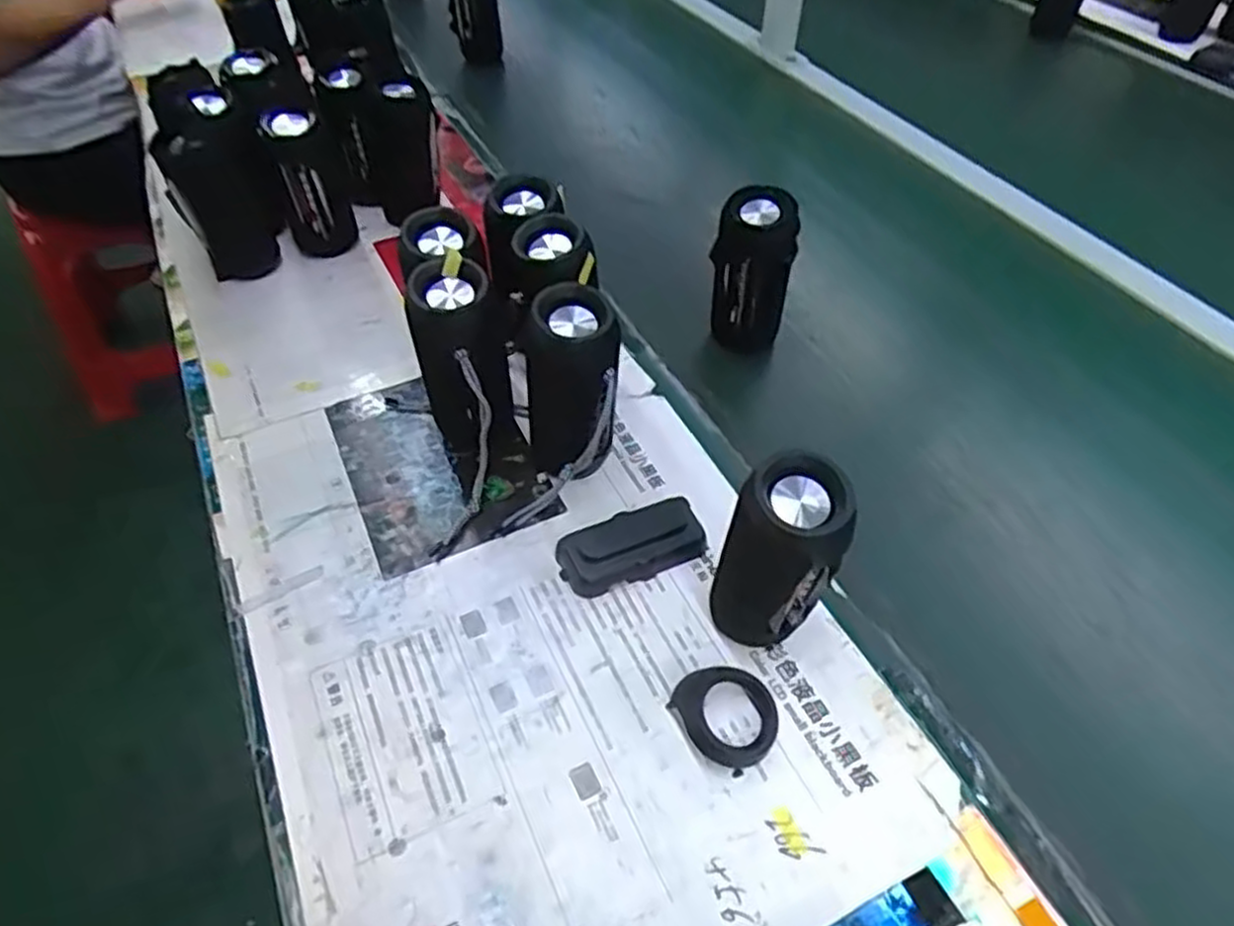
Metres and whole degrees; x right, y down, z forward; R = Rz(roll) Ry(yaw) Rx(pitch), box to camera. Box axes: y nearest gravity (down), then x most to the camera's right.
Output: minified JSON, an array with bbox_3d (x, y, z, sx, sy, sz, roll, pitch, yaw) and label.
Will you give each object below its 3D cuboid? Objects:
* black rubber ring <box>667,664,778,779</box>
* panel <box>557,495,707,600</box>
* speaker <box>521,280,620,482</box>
[{"bbox_3d":[0.069,0.156,0.483,0.053,0.020,0.064,-27,53,-22],"label":"black rubber ring"},{"bbox_3d":[0.010,0.060,0.564,0.104,0.024,0.053,-21,51,-17],"label":"panel"},{"bbox_3d":[-0.035,-0.052,0.577,0.067,0.156,0.076,-5,48,-4],"label":"speaker"}]

